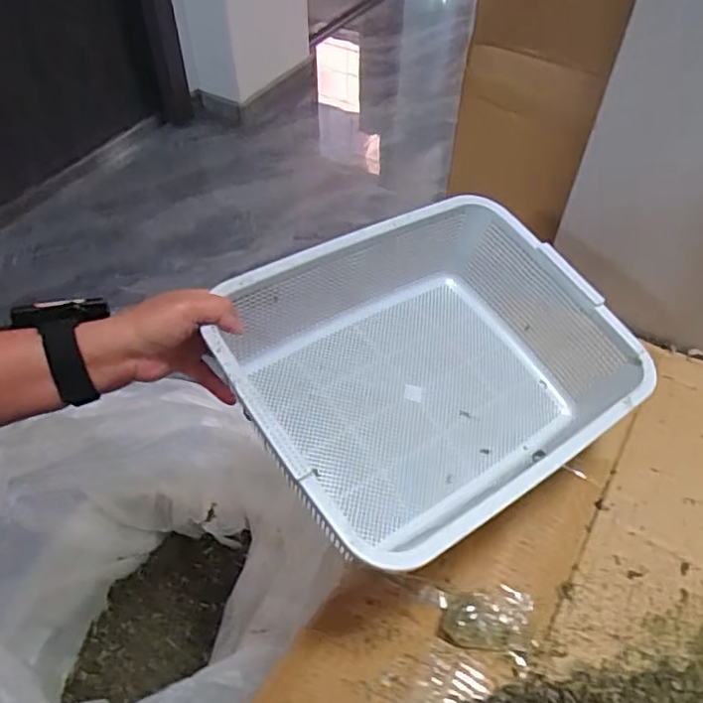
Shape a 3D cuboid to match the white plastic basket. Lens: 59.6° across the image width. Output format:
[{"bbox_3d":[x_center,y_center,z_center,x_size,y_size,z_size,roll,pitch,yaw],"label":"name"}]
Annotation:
[{"bbox_3d":[0.068,0.013,0.555,0.360,0.109,0.277,-28,68,-30],"label":"white plastic basket"}]

